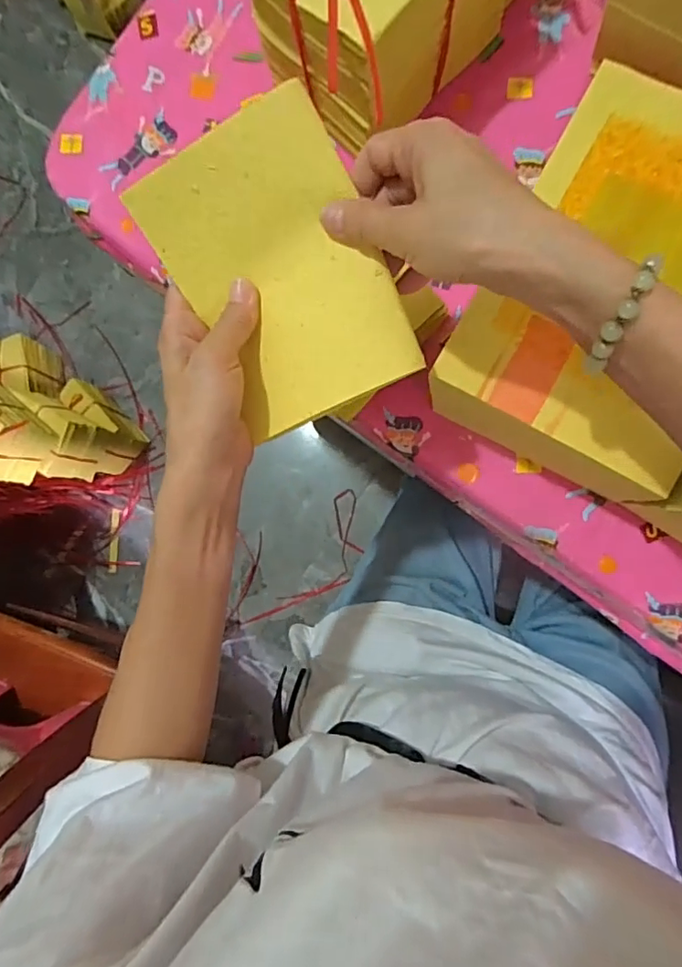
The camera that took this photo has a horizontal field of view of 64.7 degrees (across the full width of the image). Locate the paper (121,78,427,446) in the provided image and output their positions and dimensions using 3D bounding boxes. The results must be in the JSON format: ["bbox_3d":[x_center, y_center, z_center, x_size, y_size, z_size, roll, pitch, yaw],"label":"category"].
[{"bbox_3d":[-0.035,-0.116,0.307,0.112,0.016,0.158,-23,102,15],"label":"paper"}]

